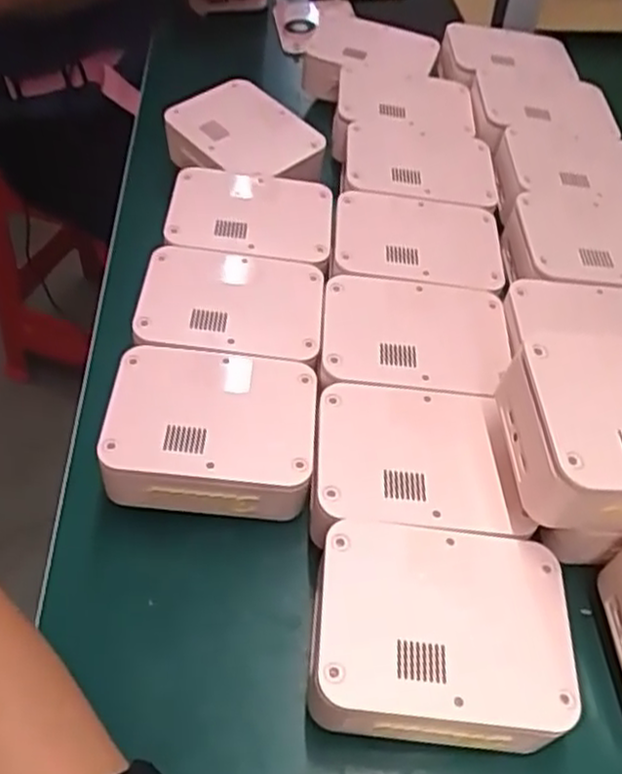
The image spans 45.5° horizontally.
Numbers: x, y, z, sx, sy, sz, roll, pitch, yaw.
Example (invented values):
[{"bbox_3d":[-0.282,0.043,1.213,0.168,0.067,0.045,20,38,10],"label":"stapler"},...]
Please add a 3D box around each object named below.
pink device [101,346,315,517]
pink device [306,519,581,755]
[{"bbox_3d":[-0.061,0.029,0.480,0.123,0.057,0.098,3,50,0],"label":"pink device"},{"bbox_3d":[0.066,0.134,0.393,0.129,0.062,0.101,4,50,1],"label":"pink device"}]

